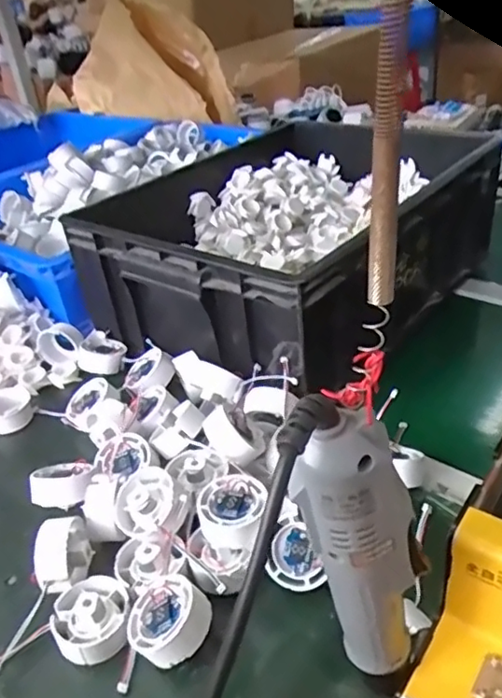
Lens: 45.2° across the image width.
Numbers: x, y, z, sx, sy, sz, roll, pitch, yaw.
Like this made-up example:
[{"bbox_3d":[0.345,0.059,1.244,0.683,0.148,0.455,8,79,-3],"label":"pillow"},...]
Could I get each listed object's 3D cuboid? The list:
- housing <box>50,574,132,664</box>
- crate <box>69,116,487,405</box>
[{"bbox_3d":[-0.115,0.194,0.437,0.054,0.034,0.058,-5,34,3],"label":"housing"},{"bbox_3d":[0.061,-0.151,0.782,0.357,0.160,0.484,20,42,35],"label":"crate"}]

